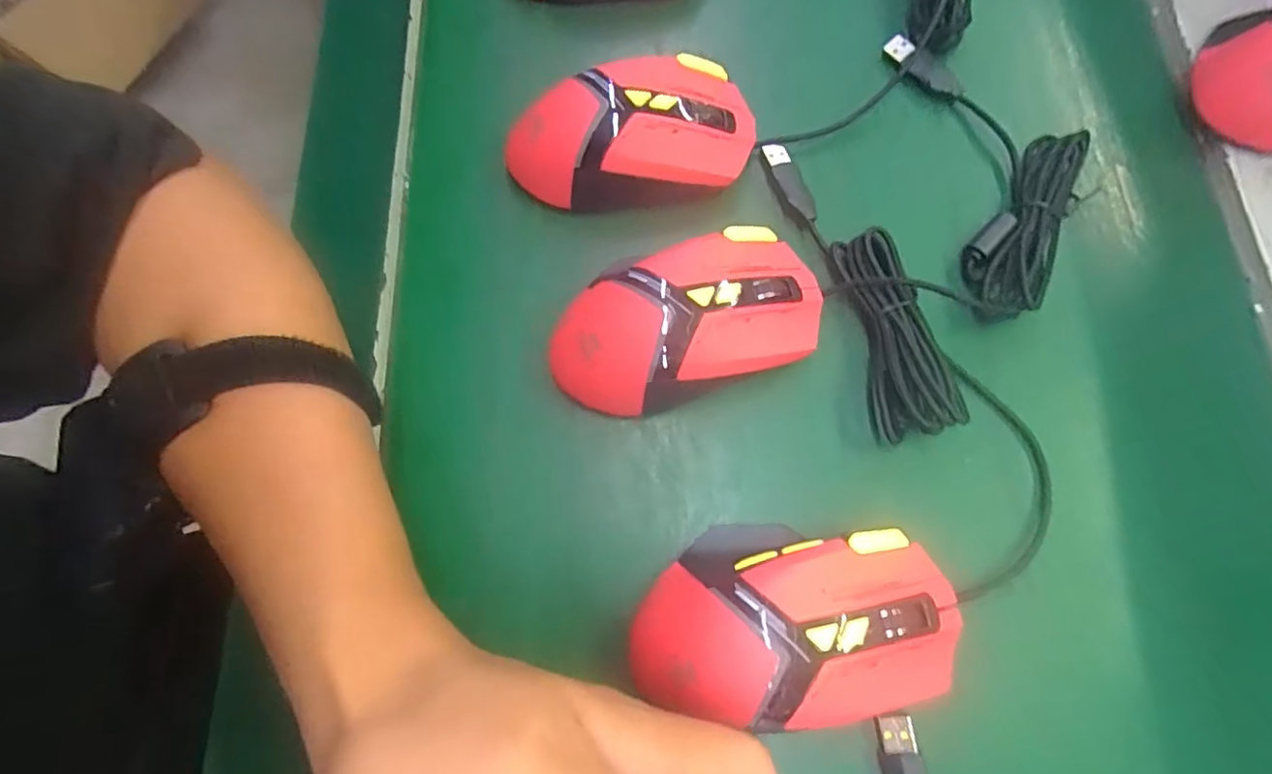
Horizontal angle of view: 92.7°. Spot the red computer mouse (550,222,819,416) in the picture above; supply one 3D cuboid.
[{"bbox_3d":[0.021,-0.031,0.271,0.123,0.042,0.073,-21,73,-5],"label":"red computer mouse"}]

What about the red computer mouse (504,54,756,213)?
[{"bbox_3d":[-0.003,-0.125,0.300,0.119,0.047,0.065,-9,72,-1],"label":"red computer mouse"}]

